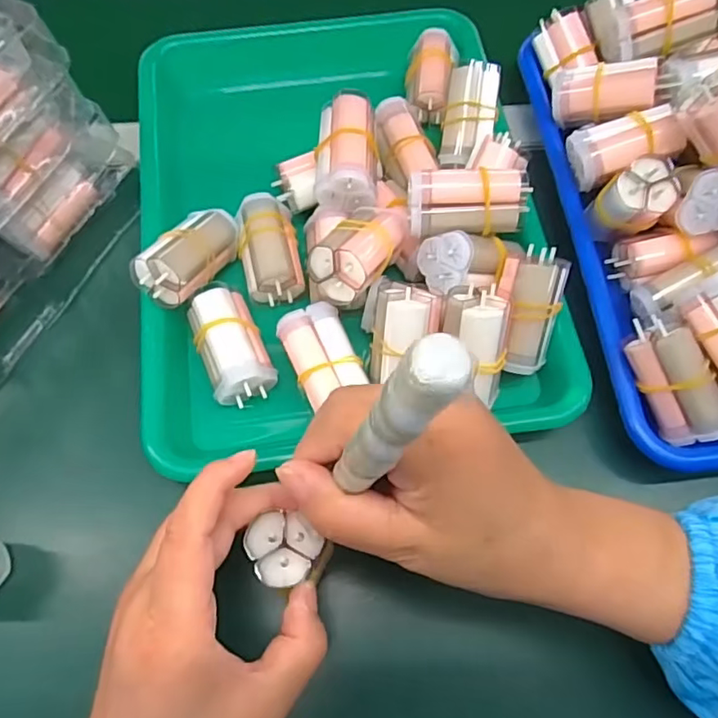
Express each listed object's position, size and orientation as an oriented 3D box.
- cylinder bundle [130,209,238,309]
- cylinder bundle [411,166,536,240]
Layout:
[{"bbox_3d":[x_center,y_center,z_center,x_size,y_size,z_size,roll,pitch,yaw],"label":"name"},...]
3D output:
[{"bbox_3d":[-0.101,-0.063,0.347,0.030,0.029,0.070,30,57,12],"label":"cylinder bundle"},{"bbox_3d":[0.061,-0.089,0.324,0.064,0.027,0.029,-5,66,-3],"label":"cylinder bundle"}]

